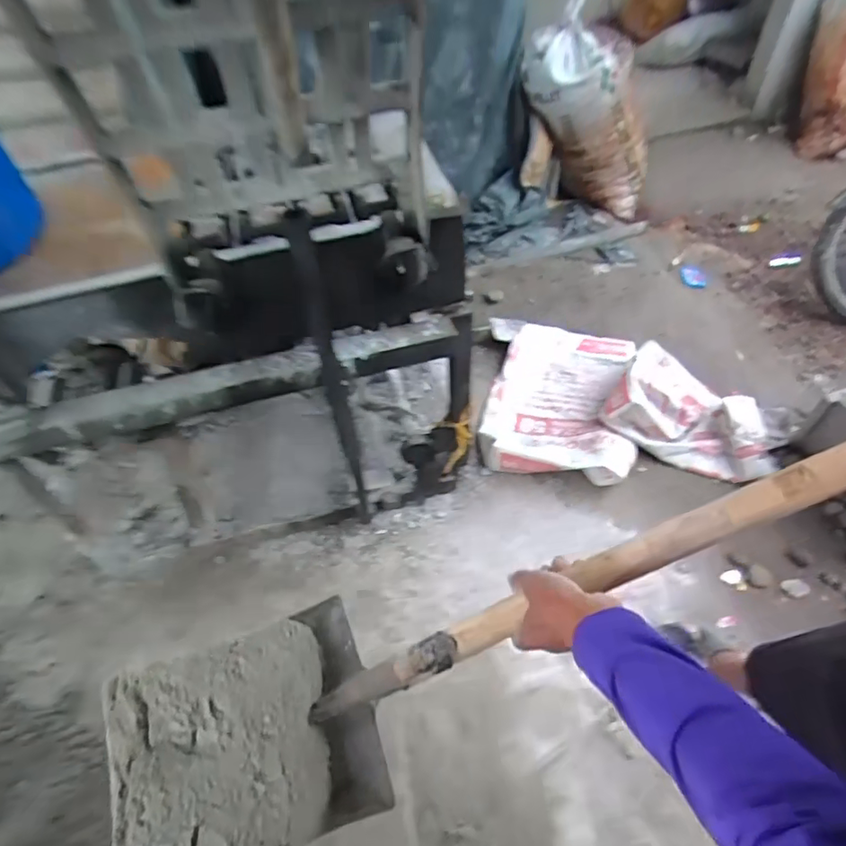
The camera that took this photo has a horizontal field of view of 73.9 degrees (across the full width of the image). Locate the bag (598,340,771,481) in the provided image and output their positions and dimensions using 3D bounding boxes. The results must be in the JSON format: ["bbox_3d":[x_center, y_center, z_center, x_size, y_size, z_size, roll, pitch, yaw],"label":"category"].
[{"bbox_3d":[0.773,-0.052,1.616,0.440,0.166,0.345,18,53,21],"label":"bag"}]

